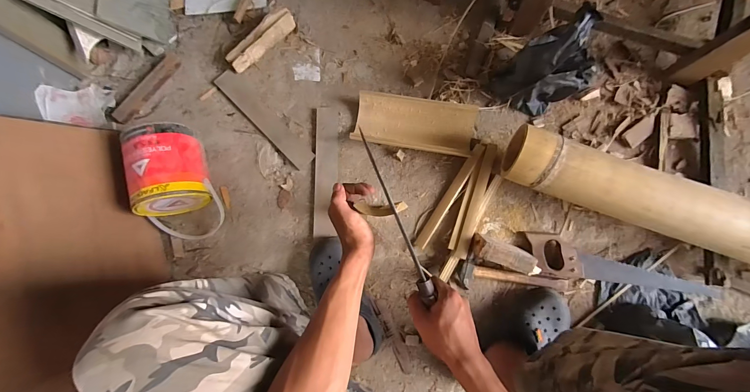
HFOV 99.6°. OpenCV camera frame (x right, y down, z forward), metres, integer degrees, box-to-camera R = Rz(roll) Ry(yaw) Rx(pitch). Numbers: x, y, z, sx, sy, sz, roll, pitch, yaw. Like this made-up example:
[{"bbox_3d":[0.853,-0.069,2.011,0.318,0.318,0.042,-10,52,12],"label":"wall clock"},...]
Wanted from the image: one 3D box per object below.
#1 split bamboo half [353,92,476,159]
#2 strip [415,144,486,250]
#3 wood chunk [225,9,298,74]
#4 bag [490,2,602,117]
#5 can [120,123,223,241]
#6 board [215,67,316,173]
[{"bbox_3d":[0.095,-0.169,0.751,0.280,0.046,0.124,8,79,3],"label":"split bamboo half"},{"bbox_3d":[0.175,-0.001,0.732,0.026,0.011,0.274,31,82,7],"label":"strip"},{"bbox_3d":[-0.288,-0.396,0.798,0.198,0.048,0.047,-45,81,-6],"label":"wood chunk"},{"bbox_3d":[0.372,-0.267,0.652,0.175,0.259,0.121,-27,80,-3],"label":"bag"},{"bbox_3d":[-0.433,-0.026,0.699,0.151,0.168,0.231,-6,80,1],"label":"can"},{"bbox_3d":[-0.277,-0.193,0.791,0.052,0.012,0.327,-44,81,-6],"label":"board"}]

